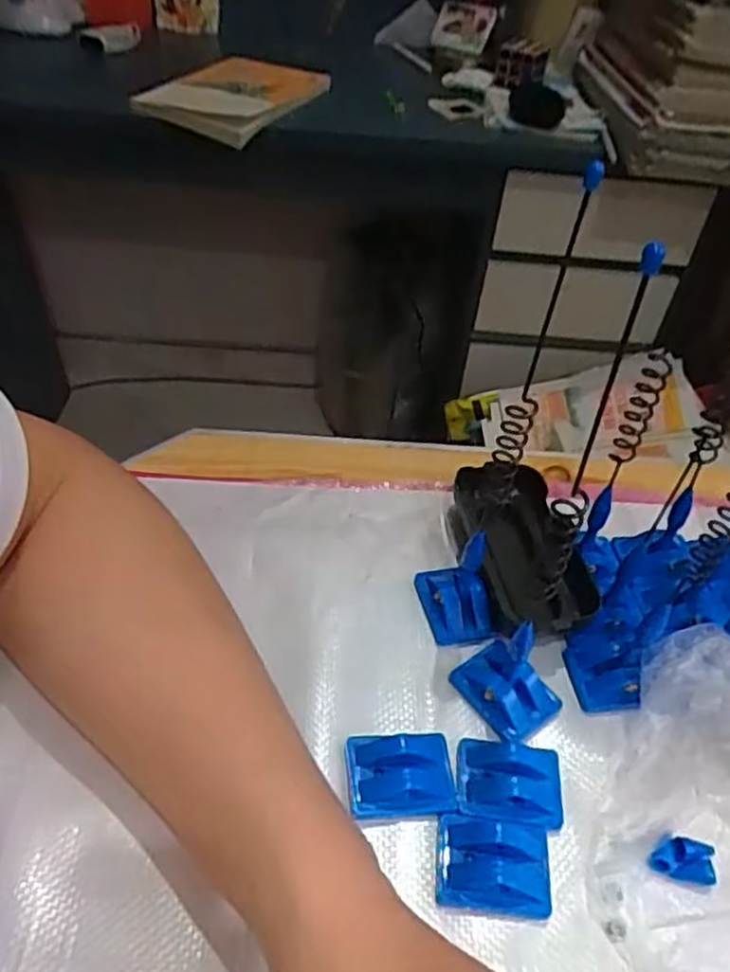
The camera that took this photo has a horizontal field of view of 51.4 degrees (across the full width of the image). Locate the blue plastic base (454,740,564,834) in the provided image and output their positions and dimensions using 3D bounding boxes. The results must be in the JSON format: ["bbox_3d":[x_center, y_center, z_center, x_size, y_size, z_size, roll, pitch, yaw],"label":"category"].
[{"bbox_3d":[0.062,0.124,0.322,0.045,0.012,0.035,6,44,-1],"label":"blue plastic base"}]

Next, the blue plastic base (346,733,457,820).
[{"bbox_3d":[0.015,0.120,0.320,0.044,0.011,0.034,1,44,-6],"label":"blue plastic base"}]

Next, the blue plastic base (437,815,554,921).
[{"bbox_3d":[0.052,0.148,0.297,0.045,0.013,0.033,9,44,2],"label":"blue plastic base"}]

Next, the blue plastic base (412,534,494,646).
[{"bbox_3d":[0.048,0.047,0.375,0.032,0.046,0.044,-6,45,-13],"label":"blue plastic base"}]

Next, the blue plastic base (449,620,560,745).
[{"bbox_3d":[0.067,0.079,0.339,0.032,0.055,0.046,-29,54,-32],"label":"blue plastic base"}]

